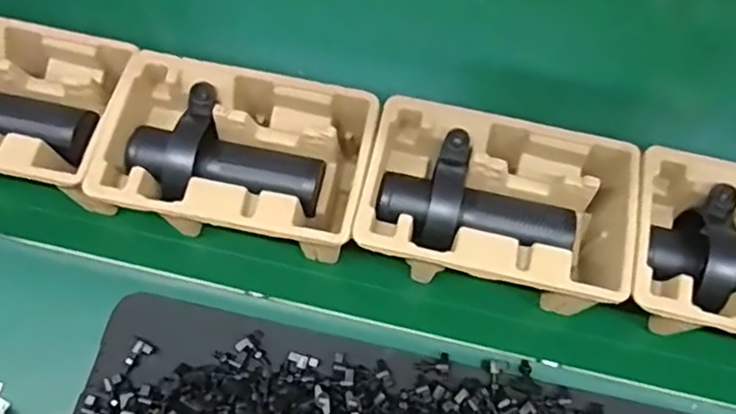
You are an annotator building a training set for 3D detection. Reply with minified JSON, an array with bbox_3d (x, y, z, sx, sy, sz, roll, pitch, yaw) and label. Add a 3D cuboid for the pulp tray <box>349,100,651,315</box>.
[{"bbox_3d":[0.108,0.006,0.572,0.229,0.104,0.158,15,69,0],"label":"pulp tray"}]

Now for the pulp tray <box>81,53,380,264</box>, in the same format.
[{"bbox_3d":[-0.116,-0.040,0.578,0.229,0.081,0.152,10,69,-2],"label":"pulp tray"}]

